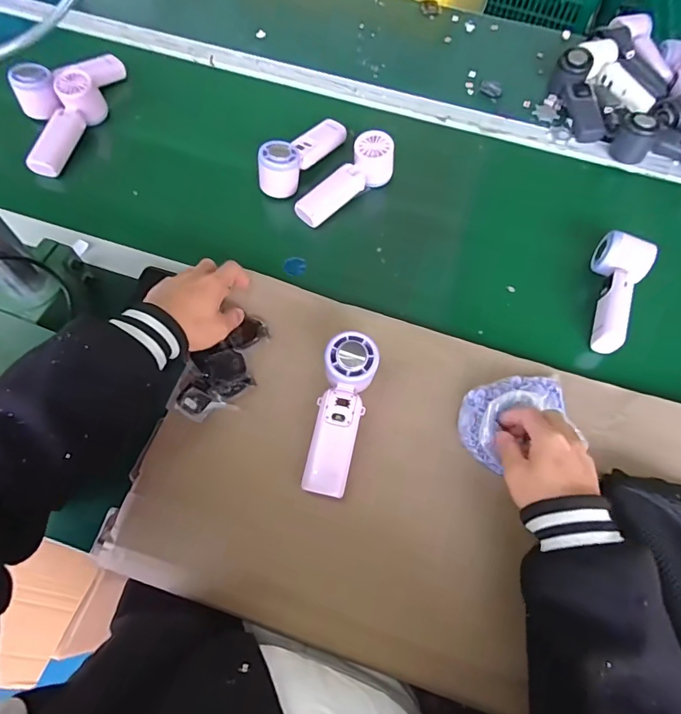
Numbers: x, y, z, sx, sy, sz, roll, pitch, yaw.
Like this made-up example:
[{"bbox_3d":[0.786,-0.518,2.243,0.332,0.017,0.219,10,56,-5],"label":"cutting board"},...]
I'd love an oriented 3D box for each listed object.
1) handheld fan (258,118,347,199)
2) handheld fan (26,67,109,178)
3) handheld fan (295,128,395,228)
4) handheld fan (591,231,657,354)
[{"bbox_3d":[-0.053,-0.290,0.652,0.053,0.059,0.164,37,67,14],"label":"handheld fan"},{"bbox_3d":[-0.387,-0.335,0.650,0.054,0.054,0.174,7,64,0],"label":"handheld fan"},{"bbox_3d":[0.005,-0.247,0.631,0.159,0.061,0.050,-38,72,-19],"label":"handheld fan"},{"bbox_3d":[0.336,-0.077,0.573,0.058,0.069,0.154,26,65,9],"label":"handheld fan"}]

